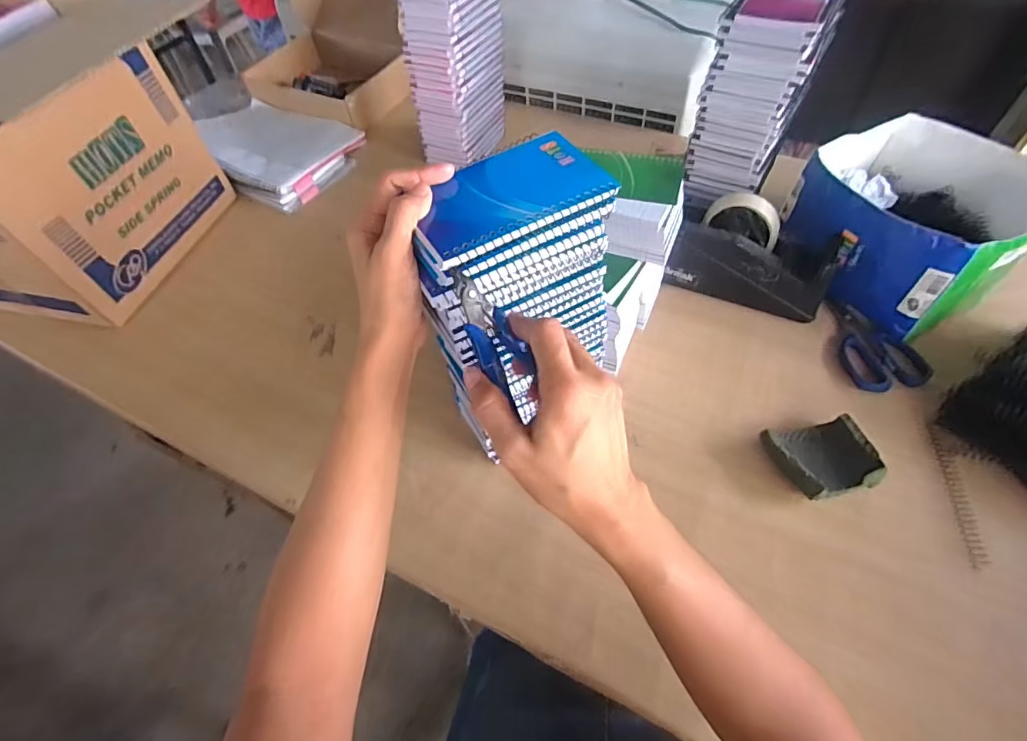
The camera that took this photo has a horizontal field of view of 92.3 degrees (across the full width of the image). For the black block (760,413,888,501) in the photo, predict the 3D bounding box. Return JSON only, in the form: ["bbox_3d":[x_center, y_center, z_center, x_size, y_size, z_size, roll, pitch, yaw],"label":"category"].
[{"bbox_3d":[0.301,0.085,0.483,0.089,0.029,0.071,-12,54,-4],"label":"black block"}]

